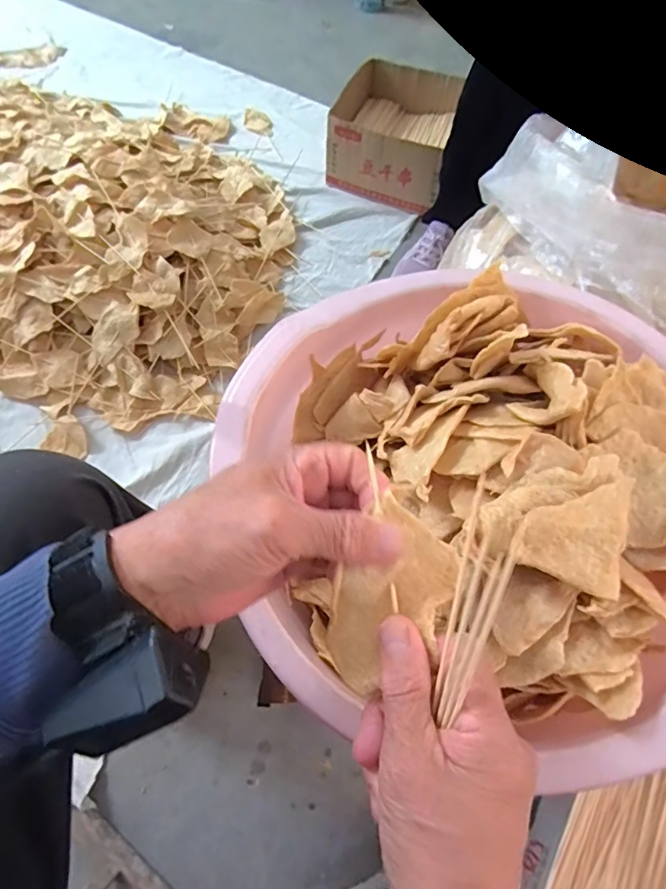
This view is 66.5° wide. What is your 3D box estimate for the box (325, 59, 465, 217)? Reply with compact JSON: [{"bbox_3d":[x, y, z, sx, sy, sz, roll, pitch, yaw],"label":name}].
[{"bbox_3d":[0.127,-0.657,1.089,0.238,0.135,0.272,18,66,6],"label":"box"}]

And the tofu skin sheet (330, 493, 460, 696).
[{"bbox_3d":[0.026,0.077,0.248,0.051,0.016,0.087,30,94,-5],"label":"tofu skin sheet"}]

